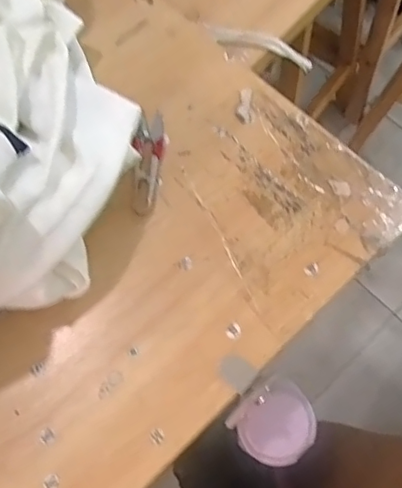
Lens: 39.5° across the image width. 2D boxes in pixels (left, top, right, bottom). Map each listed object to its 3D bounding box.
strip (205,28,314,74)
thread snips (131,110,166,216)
[{"bbox_3d":[0.069,-0.210,0.594,0.120,0.027,0.016,12,66,-20],"label":"strip"},{"bbox_3d":[-0.046,-0.072,0.483,0.025,0.010,0.099,3,68,1],"label":"thread snips"}]

